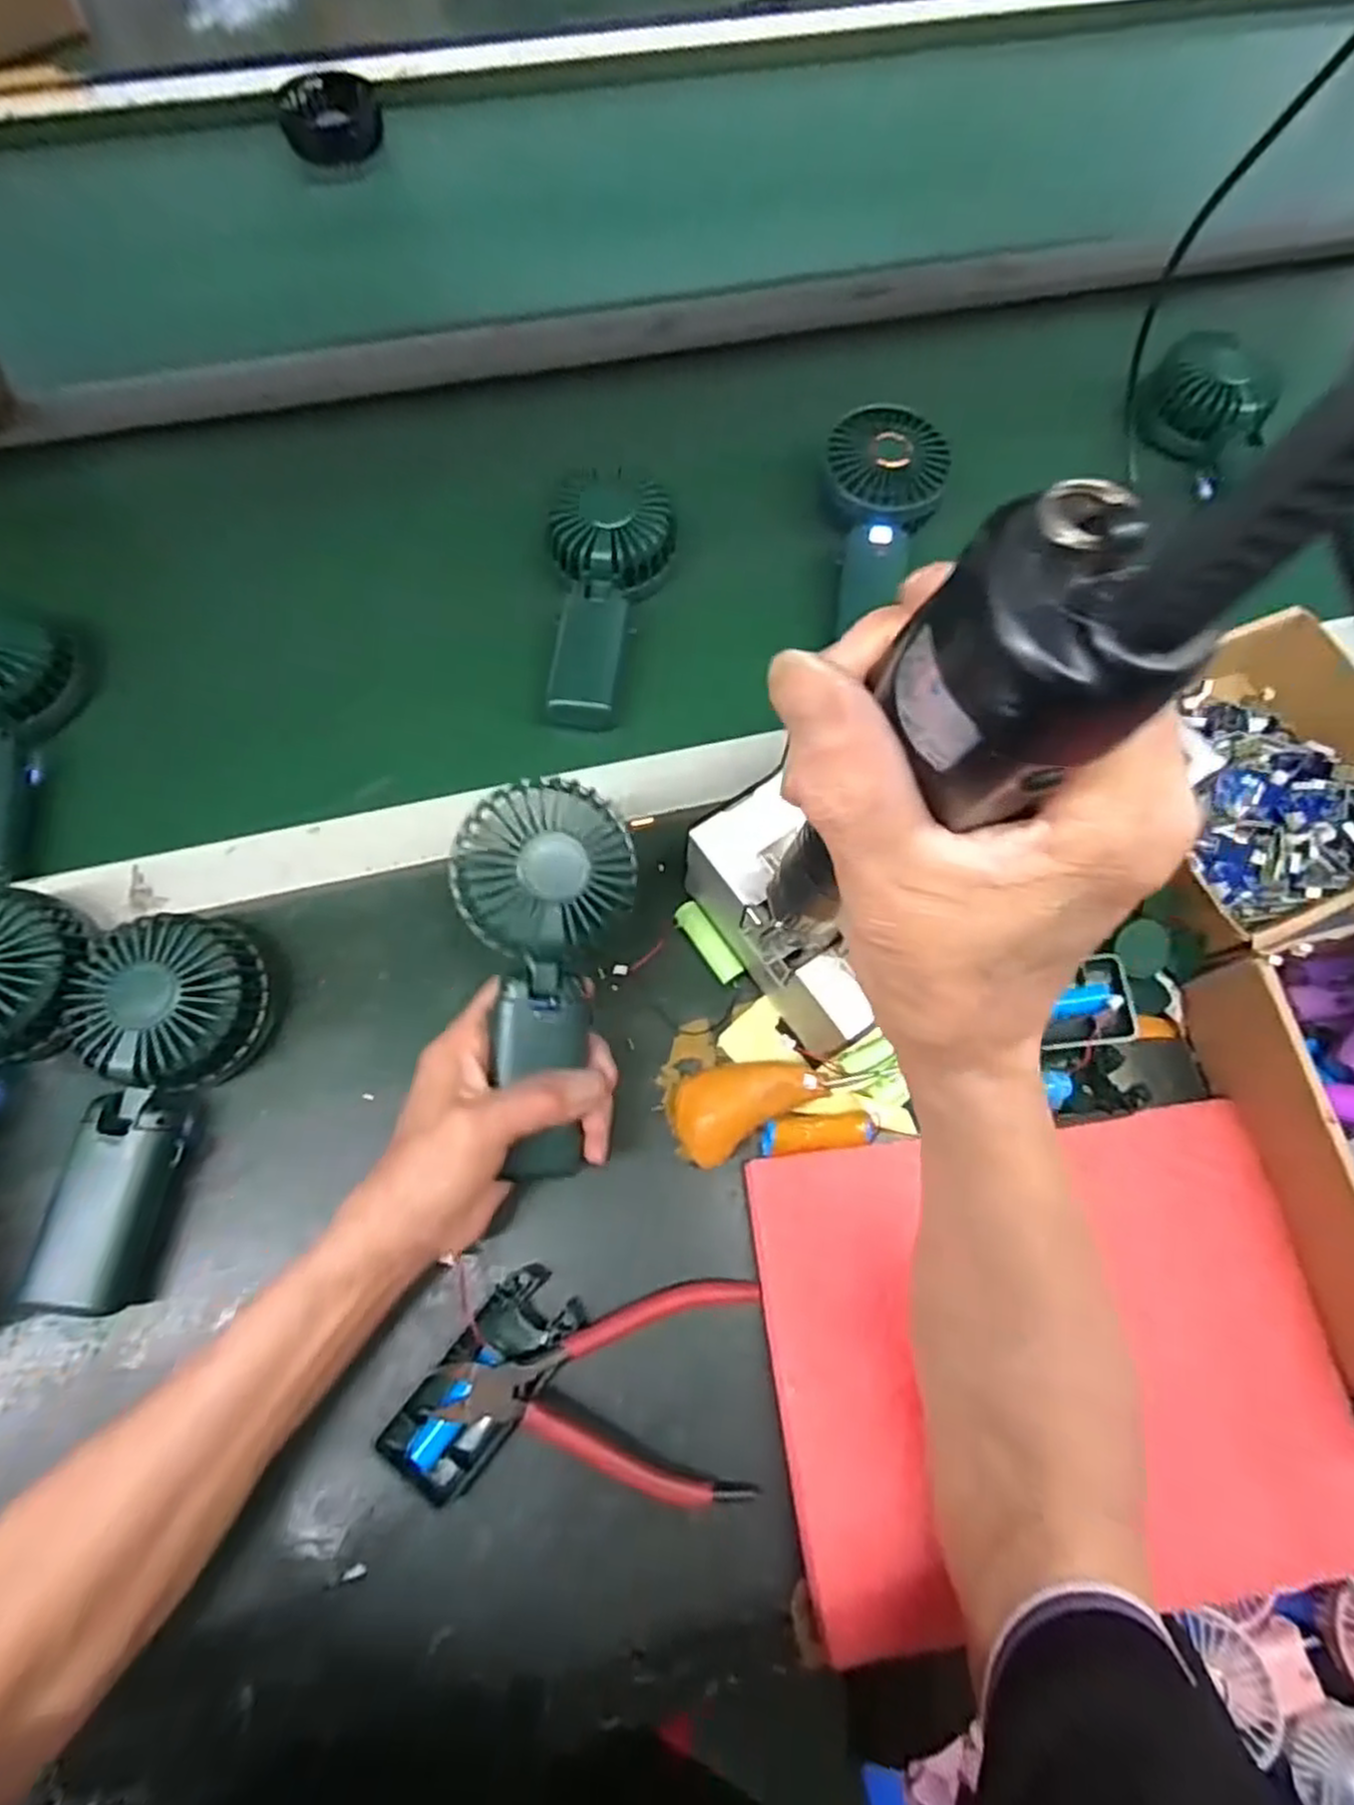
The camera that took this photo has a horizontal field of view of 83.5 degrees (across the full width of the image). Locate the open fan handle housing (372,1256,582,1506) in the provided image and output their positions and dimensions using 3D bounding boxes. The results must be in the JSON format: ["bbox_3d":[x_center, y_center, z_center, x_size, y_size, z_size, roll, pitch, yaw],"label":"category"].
[{"bbox_3d":[-0.086,0.220,0.349,0.045,0.022,0.096,37,73,12],"label":"open fan handle housing"}]

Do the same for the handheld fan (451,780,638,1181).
[{"bbox_3d":[-0.063,0.035,0.352,0.077,0.029,0.177,3,95,2],"label":"handheld fan"}]

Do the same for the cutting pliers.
[{"bbox_3d":[-0.034,0.221,0.342,0.142,0.021,0.087,0,69,-1],"label":"cutting pliers"}]

